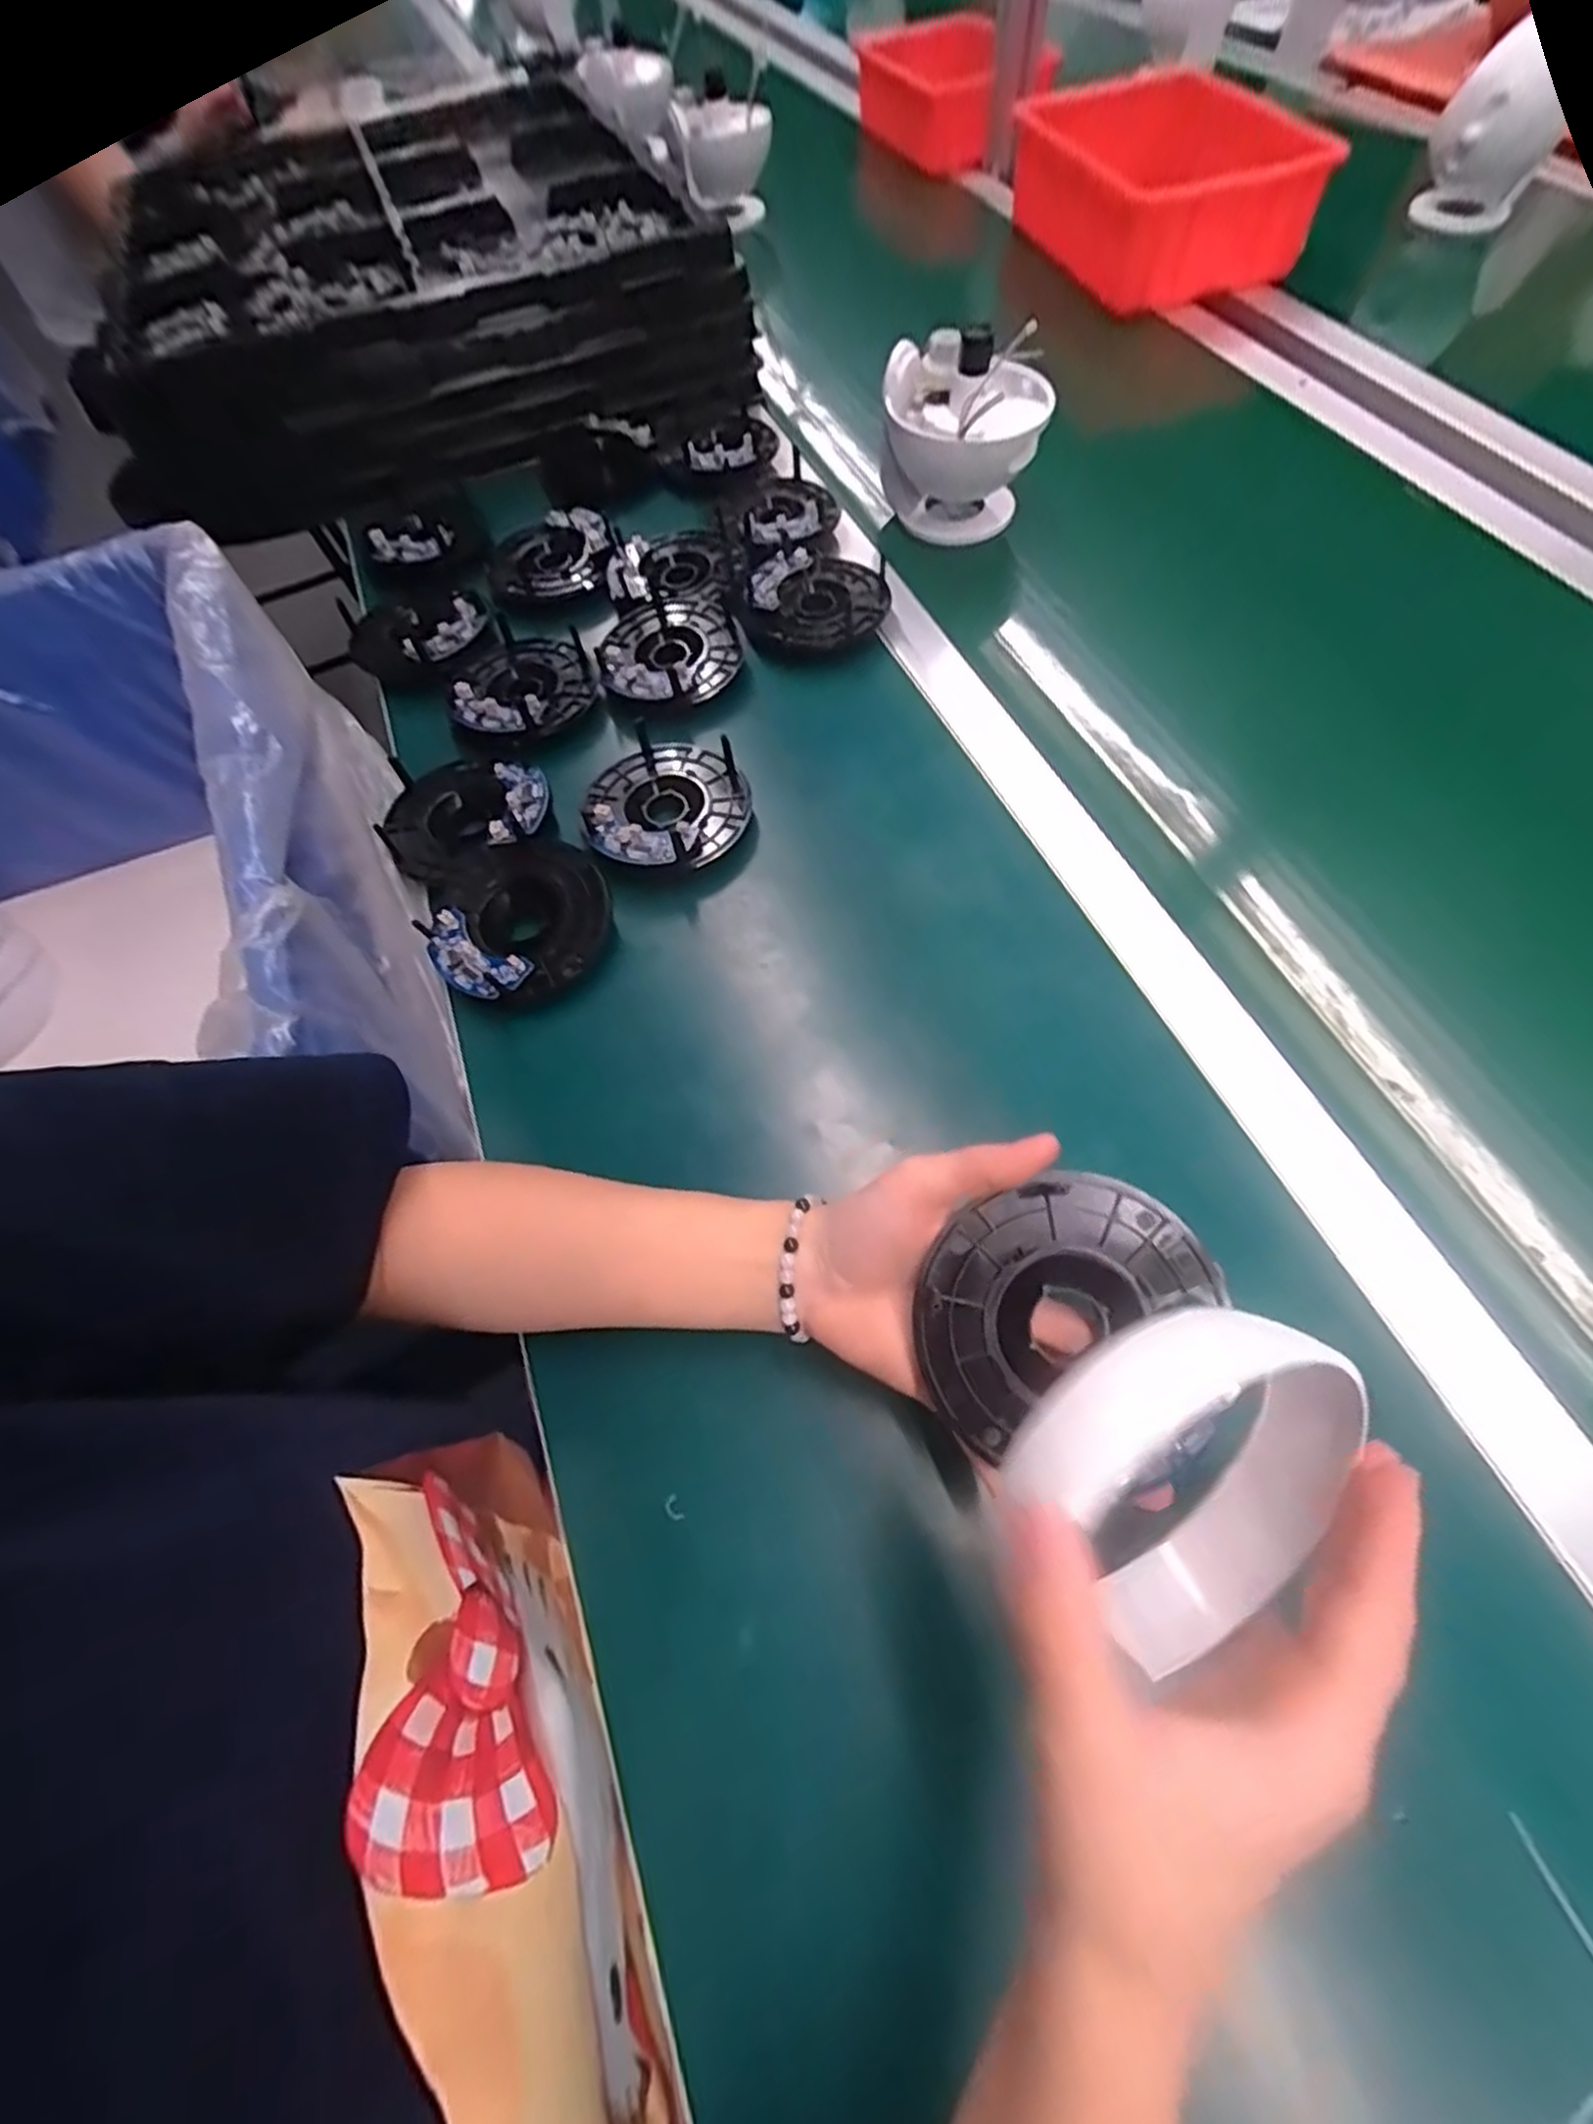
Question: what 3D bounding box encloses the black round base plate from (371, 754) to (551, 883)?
[{"bbox_3d":[-0.206,-0.157,0.473,0.099,0.020,0.092,-2,64,3],"label":"black round base plate"}]

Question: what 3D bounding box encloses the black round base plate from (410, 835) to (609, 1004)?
[{"bbox_3d":[-0.159,-0.082,0.441,0.099,0.030,0.104,-2,64,3],"label":"black round base plate"}]

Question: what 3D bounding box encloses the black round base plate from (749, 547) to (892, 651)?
[{"bbox_3d":[0.017,-0.336,0.554,0.097,0.019,0.091,-2,64,3],"label":"black round base plate"}]

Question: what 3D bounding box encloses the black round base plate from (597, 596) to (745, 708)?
[{"bbox_3d":[-0.089,-0.292,0.538,0.096,0.015,0.110,-6,64,1],"label":"black round base plate"}]

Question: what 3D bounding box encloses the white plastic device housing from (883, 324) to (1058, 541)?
[{"bbox_3d":[0.123,-0.457,0.580,0.115,0.127,0.089,10,65,9],"label":"white plastic device housing"}]

